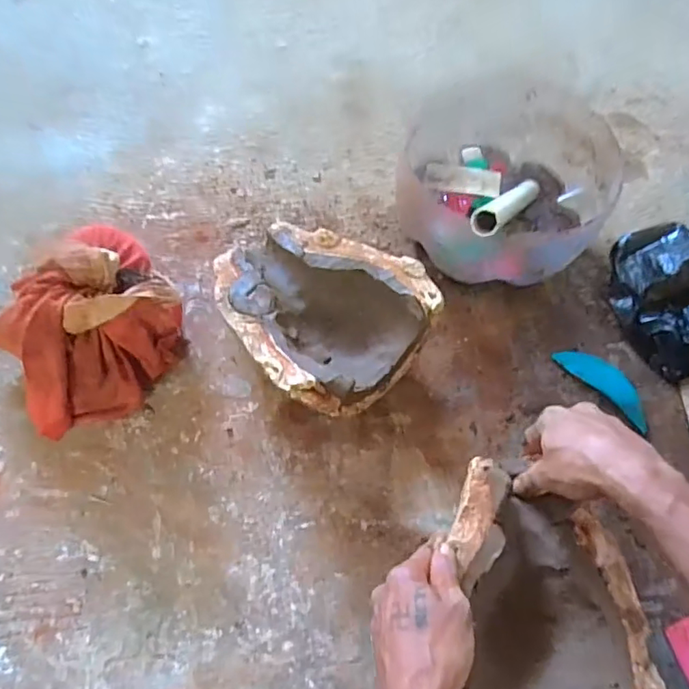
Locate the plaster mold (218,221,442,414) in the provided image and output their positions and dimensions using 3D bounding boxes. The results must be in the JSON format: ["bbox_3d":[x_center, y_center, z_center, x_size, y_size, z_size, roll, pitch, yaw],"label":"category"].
[{"bbox_3d":[-0.028,-0.039,0.593,0.184,0.096,0.219,-37,71,-17],"label":"plaster mold"}]

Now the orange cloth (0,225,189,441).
[{"bbox_3d":[-0.265,-0.016,0.555,0.183,0.139,0.148,-39,72,-18],"label":"orange cloth"}]

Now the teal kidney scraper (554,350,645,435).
[{"bbox_3d":[0.294,0.042,0.611,0.040,0.009,0.117,-42,73,-18],"label":"teal kidney scraper"}]

